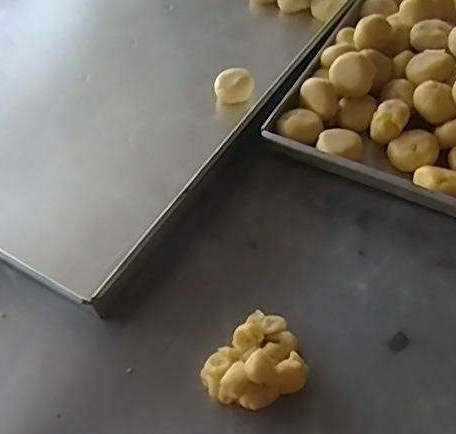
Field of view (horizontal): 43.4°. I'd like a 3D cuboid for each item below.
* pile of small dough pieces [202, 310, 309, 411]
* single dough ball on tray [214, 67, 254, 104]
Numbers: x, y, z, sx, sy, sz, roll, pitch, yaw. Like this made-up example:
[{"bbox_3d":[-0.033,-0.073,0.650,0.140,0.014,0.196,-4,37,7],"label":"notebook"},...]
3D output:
[{"bbox_3d":[0.022,0.103,0.404,0.070,0.030,0.058,-39,60,-23],"label":"pile of small dough pieces"},{"bbox_3d":[0.007,-0.133,0.591,0.038,0.030,0.033,-2,53,2],"label":"single dough ball on tray"}]

